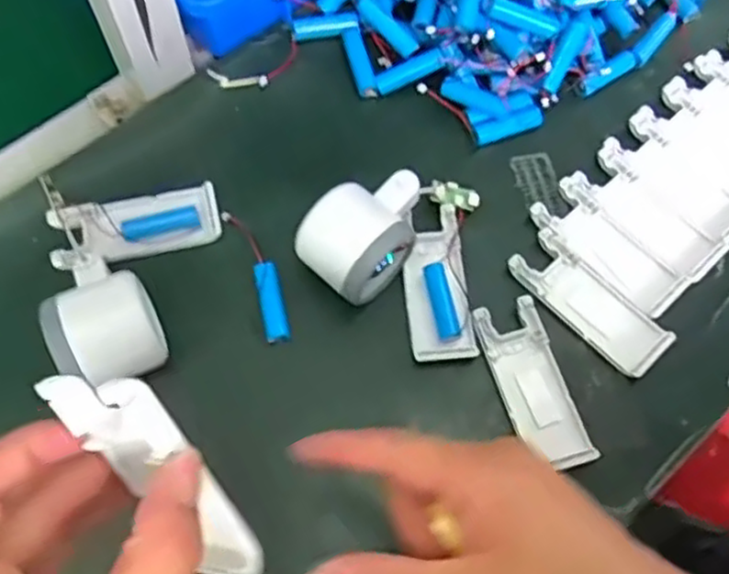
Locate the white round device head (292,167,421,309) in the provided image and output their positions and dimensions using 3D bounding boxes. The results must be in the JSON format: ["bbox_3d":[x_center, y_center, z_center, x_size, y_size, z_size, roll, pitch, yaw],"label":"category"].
[{"bbox_3d":[0.000,-0.031,0.440,0.058,0.046,0.082,39,72,13],"label":"white round device head"}]

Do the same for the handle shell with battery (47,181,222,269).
[{"bbox_3d":[-0.145,-0.040,0.446,0.103,0.029,0.044,-19,69,-10],"label":"handle shell with battery"}]

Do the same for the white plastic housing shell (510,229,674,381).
[{"bbox_3d":[0.141,0.009,0.444,0.040,0.007,0.103,-41,74,-17],"label":"white plastic housing shell"}]

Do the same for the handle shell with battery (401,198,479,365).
[{"bbox_3d":[0.045,-0.003,0.444,0.039,0.014,0.100,-5,68,-4],"label":"handle shell with battery"}]

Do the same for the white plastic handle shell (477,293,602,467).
[{"bbox_3d":[0.101,0.057,0.421,0.038,0.011,0.102,-16,69,-8],"label":"white plastic handle shell"}]

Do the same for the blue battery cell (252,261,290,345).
[{"bbox_3d":[-0.057,0.010,0.439,0.014,0.016,0.050,-12,68,-7],"label":"blue battery cell"}]

